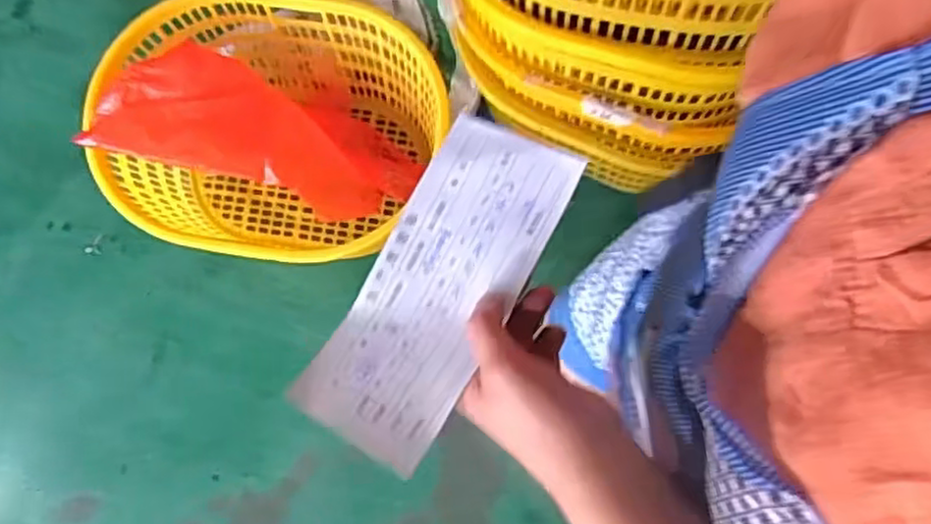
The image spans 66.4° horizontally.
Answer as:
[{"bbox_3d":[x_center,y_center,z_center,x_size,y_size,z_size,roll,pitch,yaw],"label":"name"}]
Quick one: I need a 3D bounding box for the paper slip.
[{"bbox_3d":[-0.016,0.013,0.428,0.093,0.014,0.205,25,80,25],"label":"paper slip"}]

